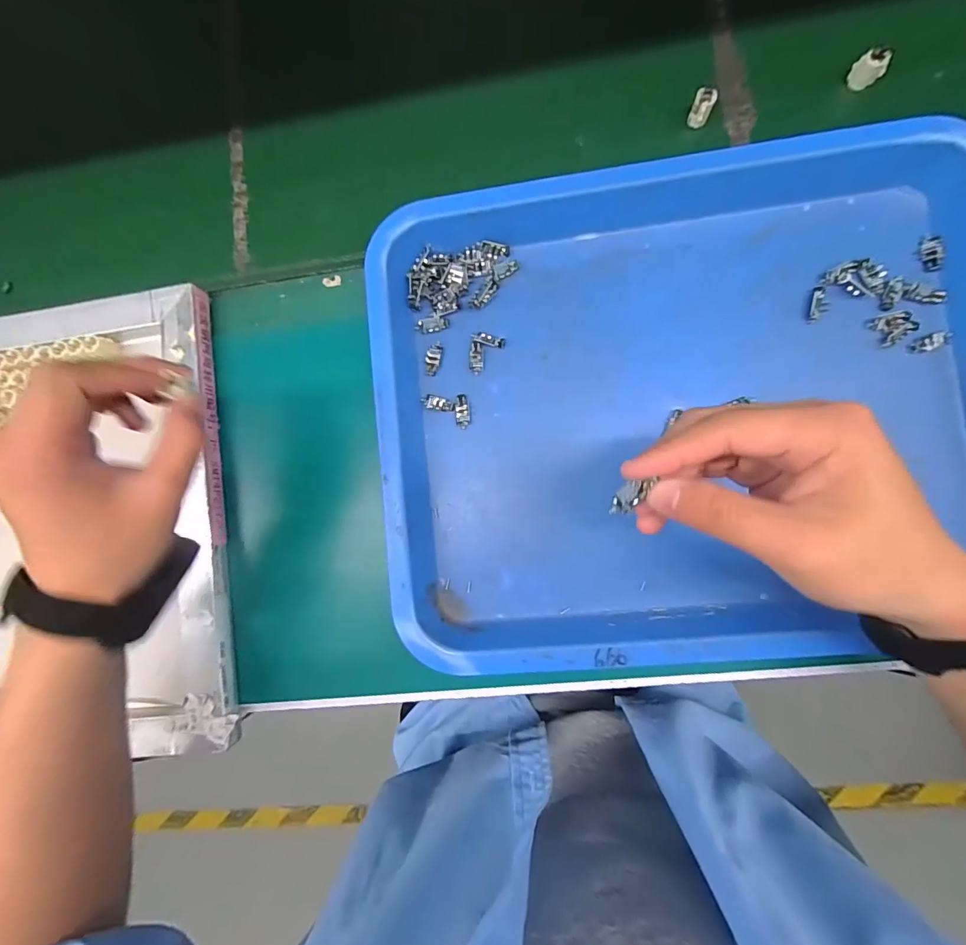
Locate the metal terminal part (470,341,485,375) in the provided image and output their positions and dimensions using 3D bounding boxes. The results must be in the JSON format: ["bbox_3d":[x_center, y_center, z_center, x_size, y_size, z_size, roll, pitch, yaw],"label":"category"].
[{"bbox_3d":[-0.005,-0.089,0.344,0.011,0.004,0.025,2,85,6],"label":"metal terminal part"}]

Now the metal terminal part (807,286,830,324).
[{"bbox_3d":[0.242,-0.120,0.318,0.012,0.004,0.028,16,87,6],"label":"metal terminal part"}]

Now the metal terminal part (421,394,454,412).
[{"bbox_3d":[-0.035,-0.054,0.345,0.027,0.004,0.011,15,87,7],"label":"metal terminal part"}]

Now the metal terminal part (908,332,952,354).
[{"bbox_3d":[0.315,-0.091,0.313,0.026,0.005,0.011,-16,84,3],"label":"metal terminal part"}]

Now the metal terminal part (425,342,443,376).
[{"bbox_3d":[-0.039,-0.090,0.349,0.011,0.004,0.028,13,87,7],"label":"metal terminal part"}]

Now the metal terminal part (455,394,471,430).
[{"bbox_3d":[-0.016,-0.047,0.344,0.011,0.004,0.027,-4,85,5],"label":"metal terminal part"}]

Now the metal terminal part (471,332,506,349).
[{"bbox_3d":[0.004,-0.103,0.344,0.026,0.004,0.009,17,87,7],"label":"metal terminal part"}]

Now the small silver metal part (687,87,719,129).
[{"bbox_3d":[0.168,-0.279,0.343,0.015,0.027,0.014,0,85,6],"label":"small silver metal part"}]

